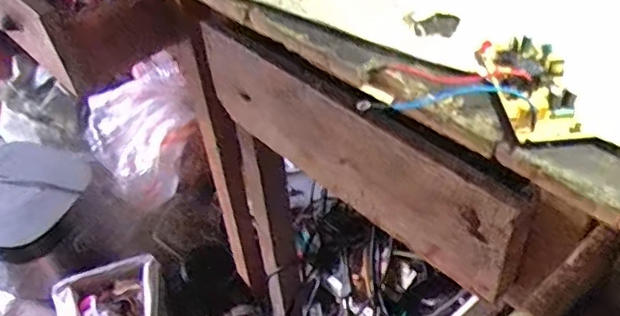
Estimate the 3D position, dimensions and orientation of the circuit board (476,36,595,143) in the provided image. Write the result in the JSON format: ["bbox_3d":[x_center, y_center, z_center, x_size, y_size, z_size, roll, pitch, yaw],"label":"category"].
[{"bbox_3d":[0.154,-0.052,0.420,0.046,0.017,0.102,-6,46,-1],"label":"circuit board"}]

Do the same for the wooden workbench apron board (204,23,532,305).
[{"bbox_3d":[0.029,-0.013,0.598,0.026,0.141,0.398,-36,54,-27],"label":"wooden workbench apron board"}]

